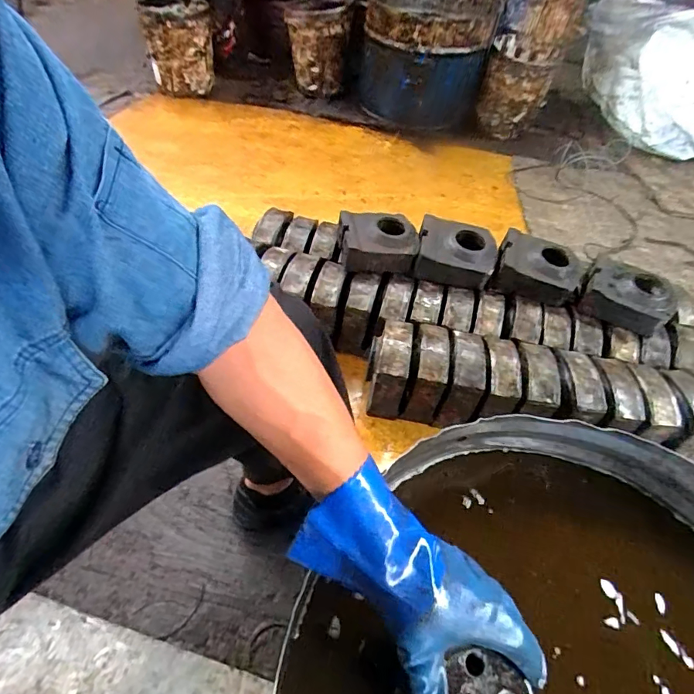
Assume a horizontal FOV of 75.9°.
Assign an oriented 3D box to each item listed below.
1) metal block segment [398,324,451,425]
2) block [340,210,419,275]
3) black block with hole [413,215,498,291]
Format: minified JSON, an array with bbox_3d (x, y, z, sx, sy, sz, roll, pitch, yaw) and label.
[{"bbox_3d":[0.178,0.061,0.999,0.067,0.162,0.164,12,48,4],"label":"metal block segment"},{"bbox_3d":[0.076,-0.267,1.107,0.195,0.111,0.144,7,48,0],"label":"block"},{"bbox_3d":[0.270,-0.236,1.110,0.187,0.081,0.157,14,48,6],"label":"black block with hole"}]

